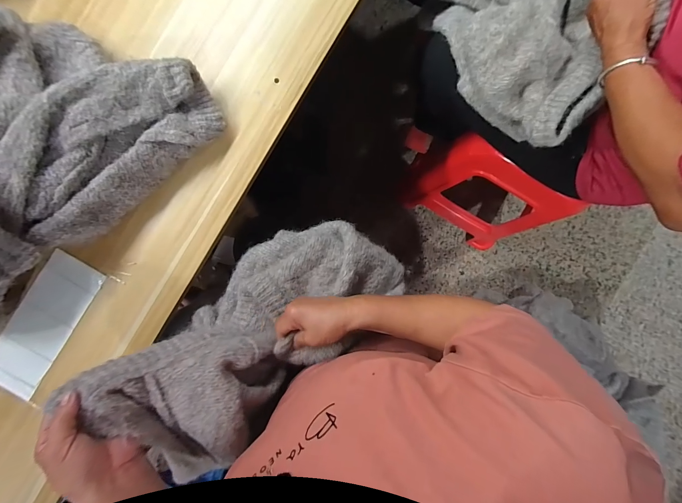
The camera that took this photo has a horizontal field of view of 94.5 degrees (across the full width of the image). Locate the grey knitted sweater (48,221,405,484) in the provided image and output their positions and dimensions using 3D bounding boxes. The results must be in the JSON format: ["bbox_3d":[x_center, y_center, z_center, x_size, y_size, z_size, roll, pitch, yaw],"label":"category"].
[{"bbox_3d":[-0.092,0.092,0.413,0.367,0.106,0.185,-38,92,-23],"label":"grey knitted sweater"}]

